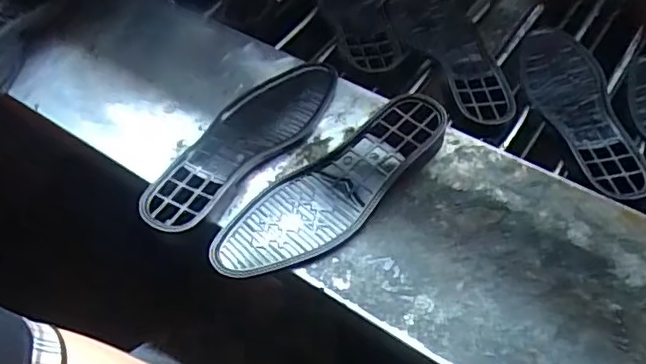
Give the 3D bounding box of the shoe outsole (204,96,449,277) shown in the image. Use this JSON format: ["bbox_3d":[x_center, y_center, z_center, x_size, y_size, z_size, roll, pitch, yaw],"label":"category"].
[{"bbox_3d":[0.014,0.003,0.557,0.263,0.024,0.091,-31,58,-18],"label":"shoe outsole"}]

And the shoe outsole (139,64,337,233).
[{"bbox_3d":[-0.085,-0.049,0.605,0.092,0.017,0.258,33,62,25],"label":"shoe outsole"}]

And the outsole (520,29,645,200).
[{"bbox_3d":[0.289,-0.093,0.649,0.088,0.015,0.266,-7,53,-2],"label":"outsole"}]

